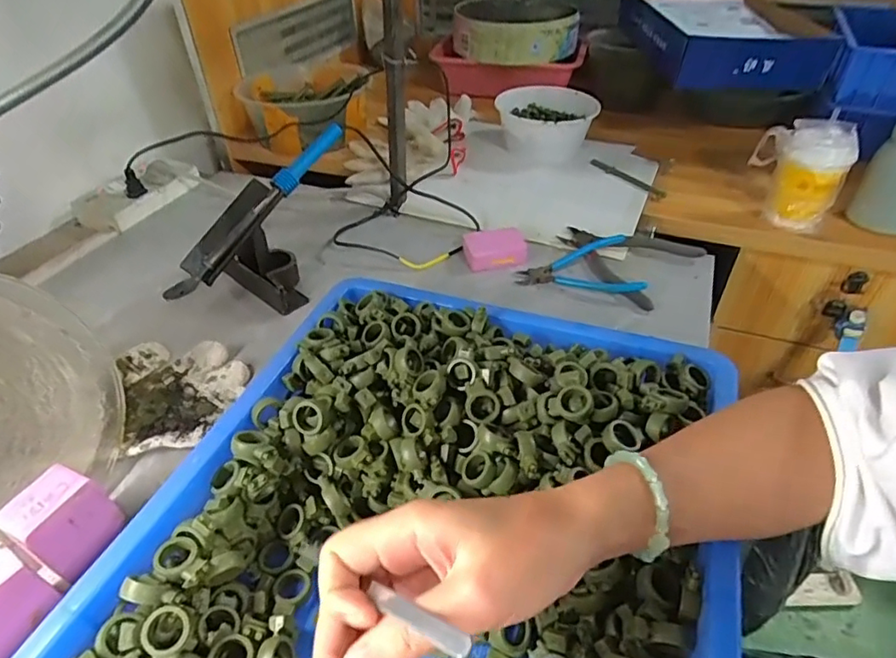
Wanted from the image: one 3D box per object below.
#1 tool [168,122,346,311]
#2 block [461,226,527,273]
[{"bbox_3d":[-0.207,-0.129,0.661,0.104,0.090,0.272,18,71,21],"label":"tool"},{"bbox_3d":[0.064,-0.105,0.716,0.081,0.032,0.060,-8,41,-8],"label":"block"}]

